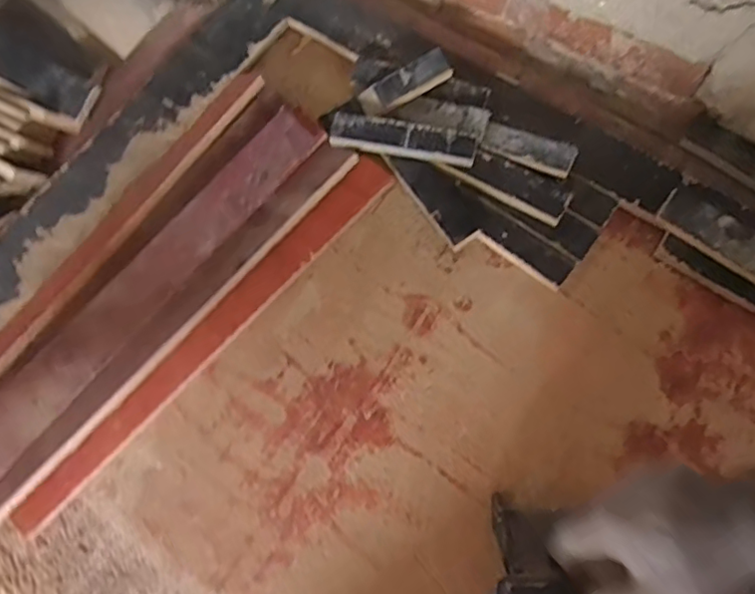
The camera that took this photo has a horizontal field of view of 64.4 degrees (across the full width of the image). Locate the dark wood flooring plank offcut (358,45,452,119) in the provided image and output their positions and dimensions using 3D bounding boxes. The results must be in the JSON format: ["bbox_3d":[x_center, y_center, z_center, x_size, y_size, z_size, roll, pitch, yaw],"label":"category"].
[{"bbox_3d":[0.031,-0.251,0.703,0.109,0.015,0.040,-29,74,3],"label":"dark wood flooring plank offcut"}]

